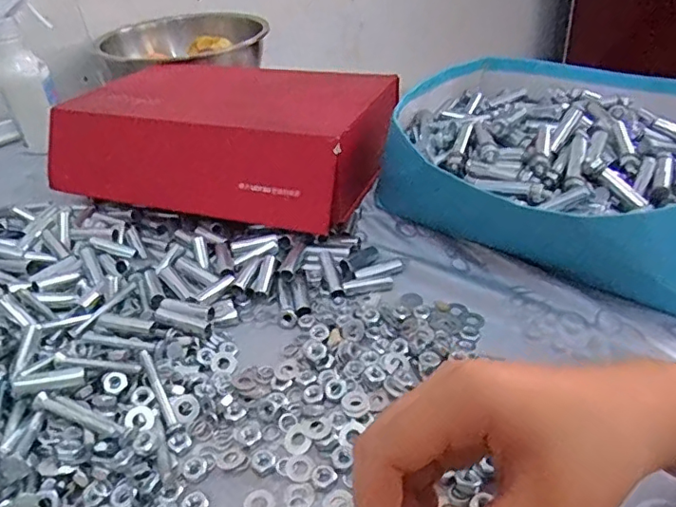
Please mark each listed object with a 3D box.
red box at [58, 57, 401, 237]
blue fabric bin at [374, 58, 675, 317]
[{"bbox_3d":[-0.110,-0.126,0.552,0.304,0.081,0.202,10,38,18],"label":"red box"},{"bbox_3d":[0.199,-0.077,0.479,0.294,0.096,0.266,26,45,35],"label":"blue fabric bin"}]

